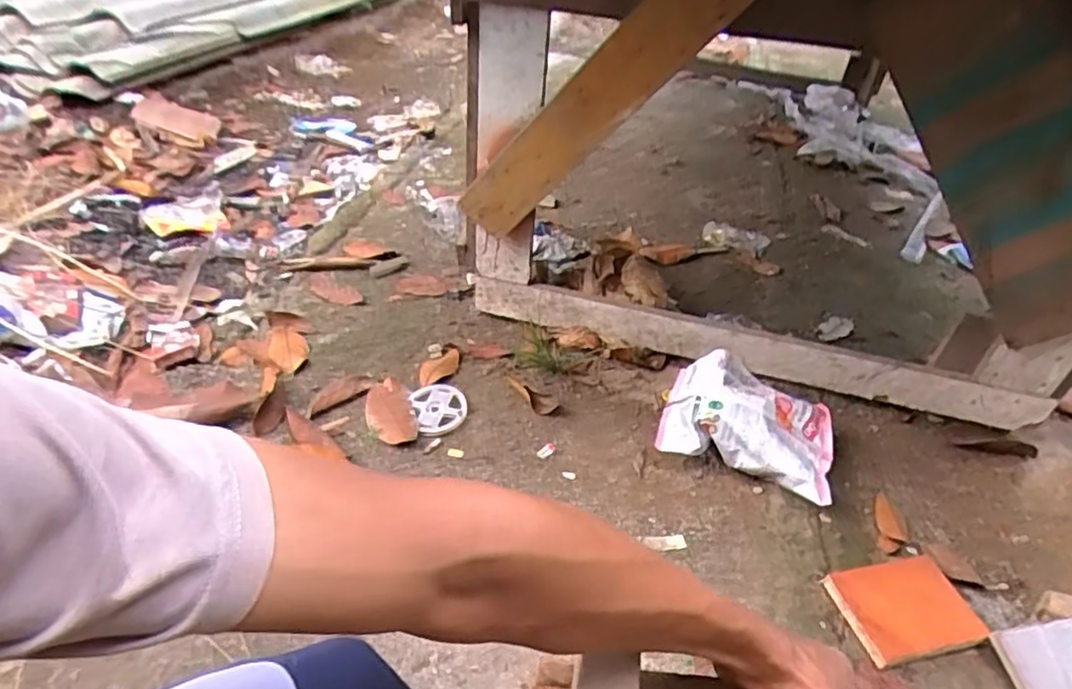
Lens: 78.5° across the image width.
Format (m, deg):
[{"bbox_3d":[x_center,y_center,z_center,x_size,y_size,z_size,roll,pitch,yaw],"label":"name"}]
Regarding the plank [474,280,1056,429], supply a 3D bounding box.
[{"bbox_3d":[0.347,0.016,1.146,0.960,0.099,0.040,11,37,8],"label":"plank"}]

